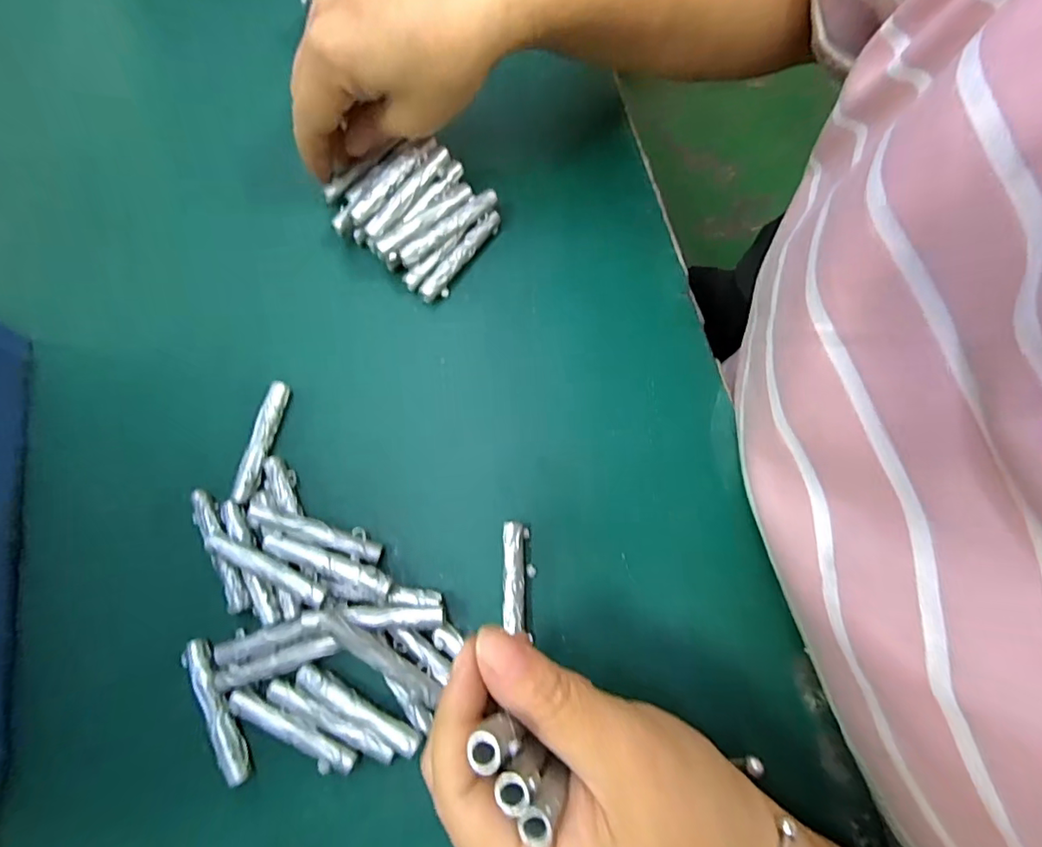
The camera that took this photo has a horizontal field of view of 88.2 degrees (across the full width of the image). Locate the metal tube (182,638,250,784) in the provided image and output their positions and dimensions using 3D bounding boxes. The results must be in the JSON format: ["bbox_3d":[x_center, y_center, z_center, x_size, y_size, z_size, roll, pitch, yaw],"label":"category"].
[{"bbox_3d":[-0.132,0.124,0.232,0.011,0.007,0.061,-29,76,-7],"label":"metal tube"}]

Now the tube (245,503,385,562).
[{"bbox_3d":[-0.094,0.050,0.248,0.061,0.010,0.008,21,75,-7],"label":"tube"}]

